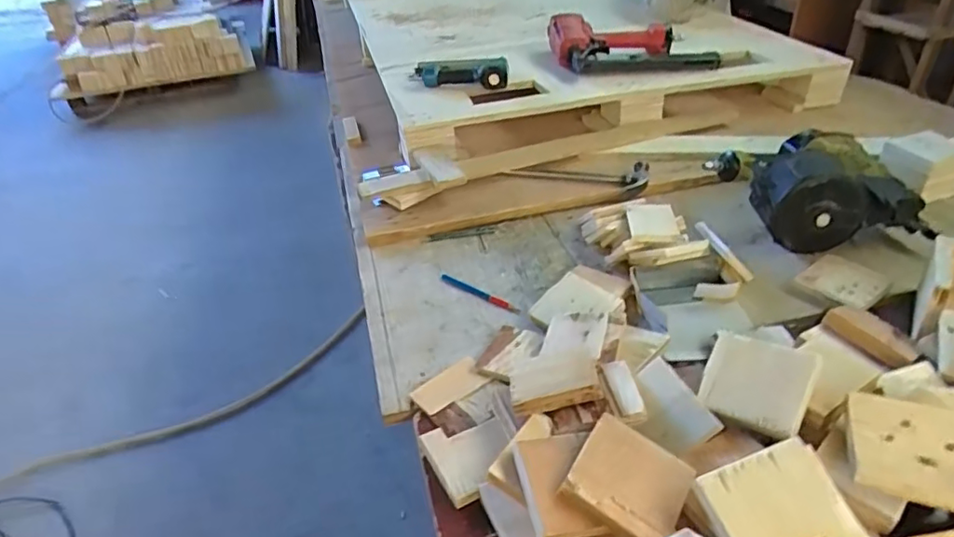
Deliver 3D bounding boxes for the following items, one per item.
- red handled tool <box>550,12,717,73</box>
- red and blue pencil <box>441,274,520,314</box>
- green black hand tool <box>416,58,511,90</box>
[{"bbox_3d":[0.319,-0.475,1.248,0.319,0.081,0.176,-2,36,3],"label":"red handled tool"},{"bbox_3d":[0.002,0.034,0.813,0.136,0.007,0.013,23,44,32],"label":"red and blue pencil"},{"bbox_3d":[-0.035,-0.390,1.187,0.196,0.047,0.062,3,37,10],"label":"green black hand tool"}]

